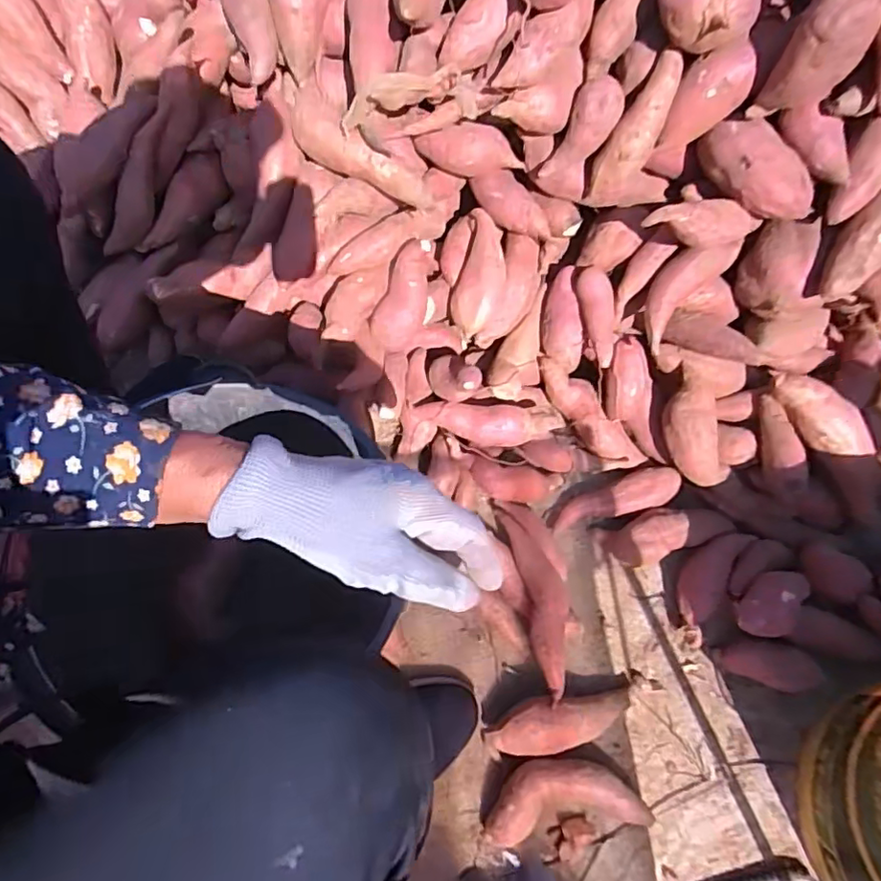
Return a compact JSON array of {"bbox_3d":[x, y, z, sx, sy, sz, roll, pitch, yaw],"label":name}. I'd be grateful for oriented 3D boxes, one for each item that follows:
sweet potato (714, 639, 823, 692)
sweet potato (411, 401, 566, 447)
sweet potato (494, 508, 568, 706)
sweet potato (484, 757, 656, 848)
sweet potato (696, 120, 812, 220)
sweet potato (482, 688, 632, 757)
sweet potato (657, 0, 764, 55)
[{"bbox_3d":[0.353,0.241,0.638,0.101,0.035,0.045,6,73,22],"label":"sweet potato"},{"bbox_3d":[0.053,-0.016,0.672,0.162,0.053,0.044,2,74,-1],"label":"sweet potato"},{"bbox_3d":[0.108,0.167,0.626,0.046,0.043,0.203,-12,75,-5],"label":"sweet potato"},{"bbox_3d":[0.132,0.357,0.596,0.150,0.041,0.072,-7,75,-4],"label":"sweet potato"},{"bbox_3d":[0.297,-0.254,0.551,0.120,0.051,0.047,35,76,8],"label":"sweet potato"},{"bbox_3d":[0.124,0.287,0.602,0.157,0.043,0.051,-7,75,-4],"label":"sweet potato"},{"bbox_3d":[0.224,-0.367,0.489,0.080,0.057,0.065,21,75,4],"label":"sweet potato"}]

